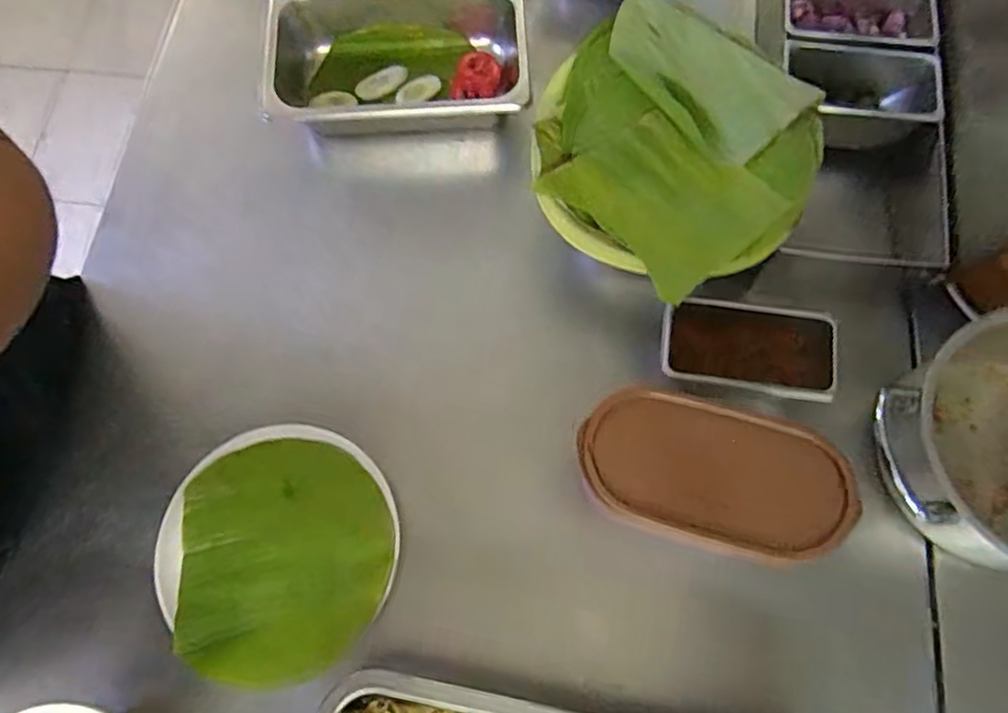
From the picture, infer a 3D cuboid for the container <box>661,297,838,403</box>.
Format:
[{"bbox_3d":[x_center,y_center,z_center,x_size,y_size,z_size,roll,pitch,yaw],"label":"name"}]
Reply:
[{"bbox_3d":[0.203,0.000,0.556,0.143,0.086,0.077,9,73,5],"label":"container"}]

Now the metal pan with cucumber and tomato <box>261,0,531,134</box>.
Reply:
[{"bbox_3d":[-0.106,-0.300,0.673,0.261,0.089,0.168,-2,72,1],"label":"metal pan with cucumber and tomato"}]

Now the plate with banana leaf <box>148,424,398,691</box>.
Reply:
[{"bbox_3d":[-0.188,0.160,0.528,0.193,0.048,0.194,-1,72,2],"label":"plate with banana leaf"}]

